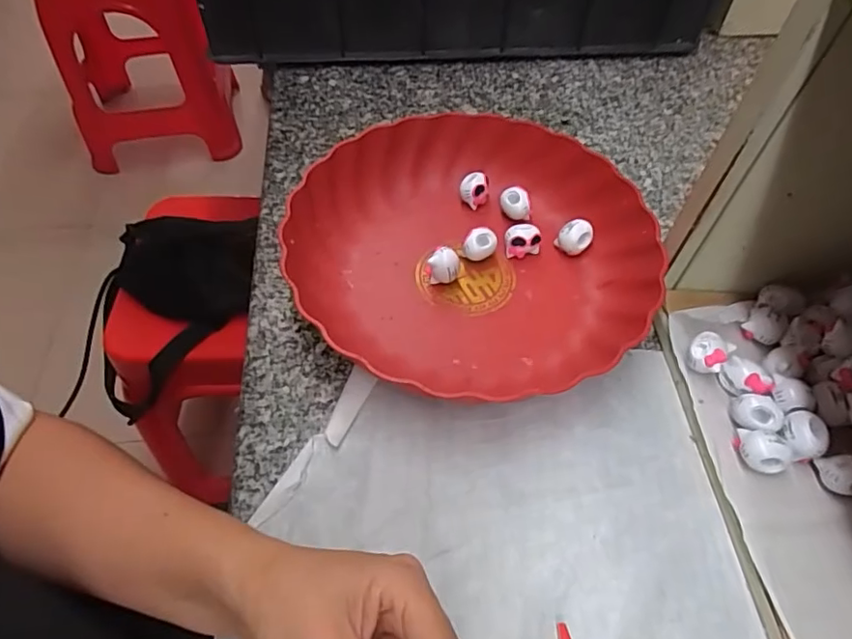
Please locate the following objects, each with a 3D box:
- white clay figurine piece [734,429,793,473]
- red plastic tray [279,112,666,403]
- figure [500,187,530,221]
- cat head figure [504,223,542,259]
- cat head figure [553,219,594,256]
[{"bbox_3d":[0.184,0.071,0.299,0.024,0.020,0.021,9,54,4],"label":"white clay figurine piece"},{"bbox_3d":[0.031,-0.053,0.387,0.243,0.048,0.225,9,54,5],"label":"red plastic tray"},{"bbox_3d":[0.068,-0.087,0.422,0.020,0.024,0.019,-5,55,-6],"label":"figure"},{"bbox_3d":[0.070,-0.056,0.400,0.024,0.024,0.016,-10,55,-9],"label":"cat head figure"},{"bbox_3d":[0.109,-0.060,0.403,0.023,0.024,0.018,30,59,18],"label":"cat head figure"}]

